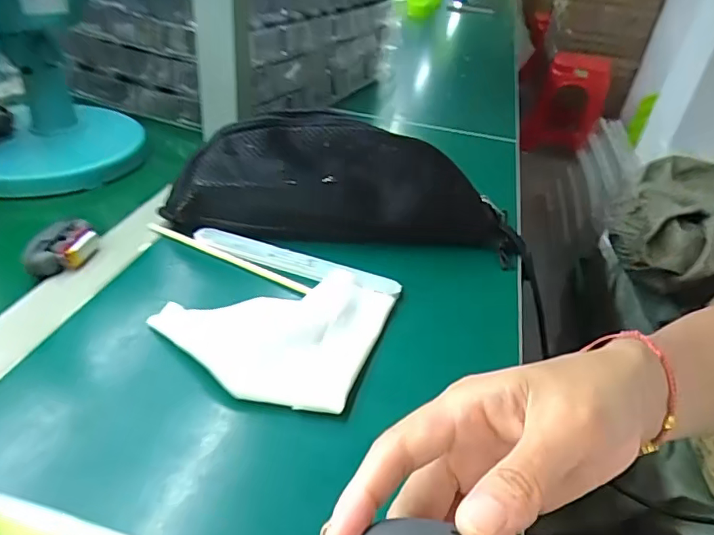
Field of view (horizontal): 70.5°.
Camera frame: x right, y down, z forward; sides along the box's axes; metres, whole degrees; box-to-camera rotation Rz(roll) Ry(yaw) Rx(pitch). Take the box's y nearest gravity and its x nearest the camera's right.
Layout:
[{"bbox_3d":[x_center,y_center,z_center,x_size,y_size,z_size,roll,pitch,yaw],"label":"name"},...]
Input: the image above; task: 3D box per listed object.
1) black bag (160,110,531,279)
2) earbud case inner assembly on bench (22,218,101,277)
[{"bbox_3d":[0.000,-0.067,0.445,0.313,0.095,0.074,6,36,-1],"label":"black bag"},{"bbox_3d":[-0.224,-0.015,0.385,0.038,0.024,0.049,4,36,-3],"label":"earbud case inner assembly on bench"}]

